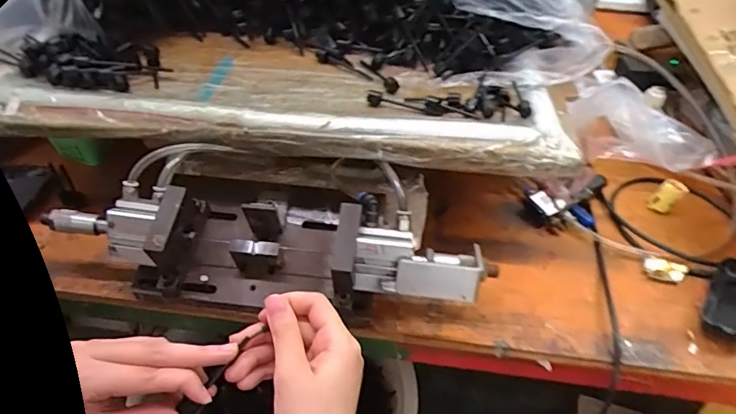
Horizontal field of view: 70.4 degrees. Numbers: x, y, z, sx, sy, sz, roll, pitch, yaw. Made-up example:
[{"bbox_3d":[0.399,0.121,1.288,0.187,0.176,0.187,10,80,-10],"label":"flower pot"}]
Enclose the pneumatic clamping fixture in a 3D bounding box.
[{"bbox_3d":[-0.101,0.031,0.537,0.417,0.093,0.107,5,42,4],"label":"pneumatic clamping fixture"}]

